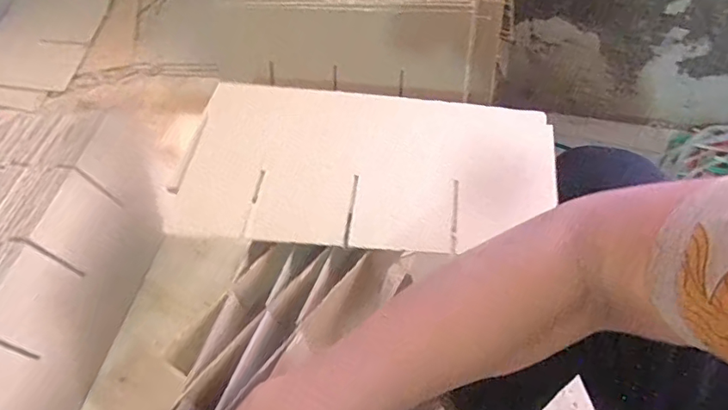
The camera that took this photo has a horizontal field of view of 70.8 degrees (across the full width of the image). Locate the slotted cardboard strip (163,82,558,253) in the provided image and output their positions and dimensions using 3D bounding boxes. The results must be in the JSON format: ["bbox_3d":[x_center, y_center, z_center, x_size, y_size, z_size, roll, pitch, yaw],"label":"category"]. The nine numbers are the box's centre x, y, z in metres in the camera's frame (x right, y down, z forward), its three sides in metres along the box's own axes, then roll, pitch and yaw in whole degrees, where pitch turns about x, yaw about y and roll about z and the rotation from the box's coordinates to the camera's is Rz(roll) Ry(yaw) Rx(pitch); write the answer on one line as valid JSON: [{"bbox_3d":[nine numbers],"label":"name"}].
[{"bbox_3d":[-0.005,-0.038,0.453,0.322,0.008,0.167,5,60,10],"label":"slotted cardboard strip"}]

